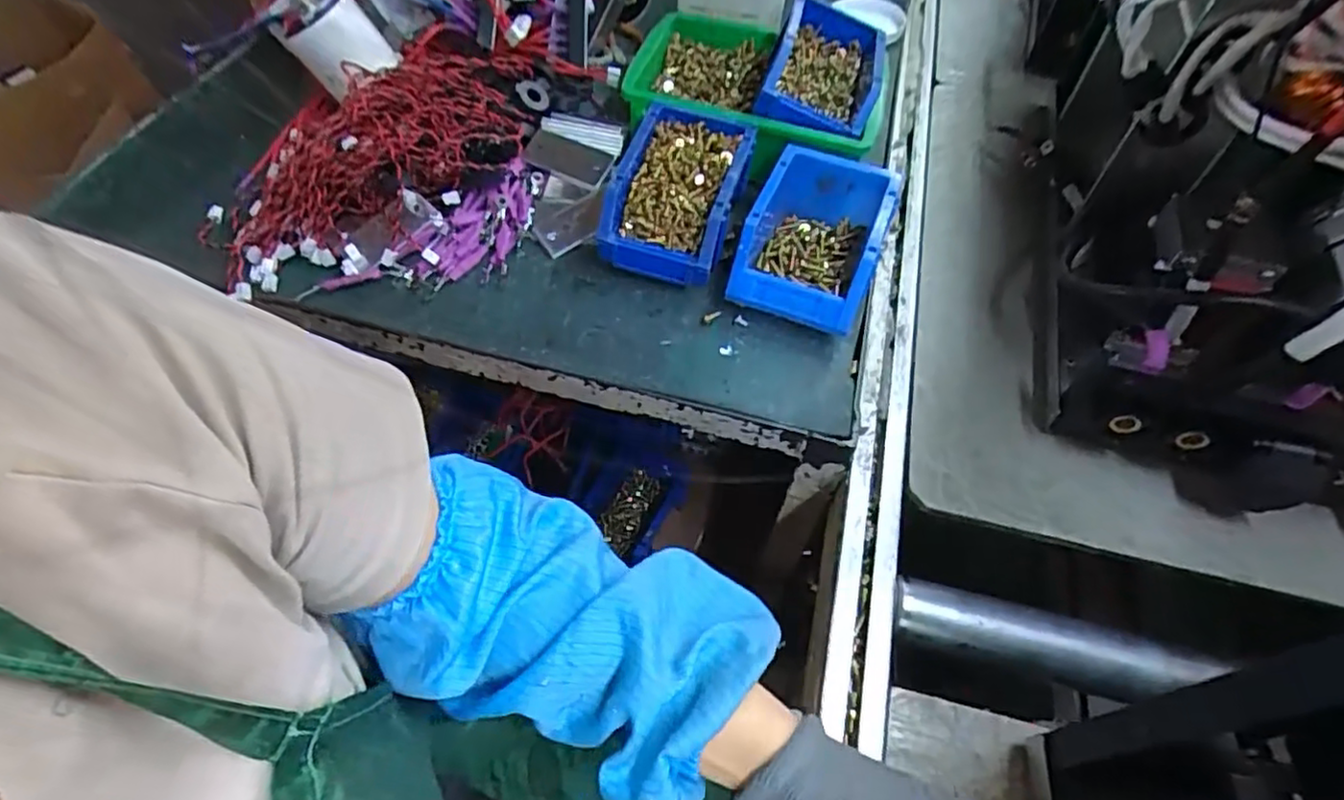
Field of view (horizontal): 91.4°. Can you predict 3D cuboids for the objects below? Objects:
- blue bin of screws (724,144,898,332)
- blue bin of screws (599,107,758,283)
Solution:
[{"bbox_3d":[0.125,-0.141,0.572,0.110,0.061,0.159,20,57,12],"label":"blue bin of screws"},{"bbox_3d":[0.005,-0.187,0.603,0.106,0.077,0.167,14,56,8],"label":"blue bin of screws"}]

